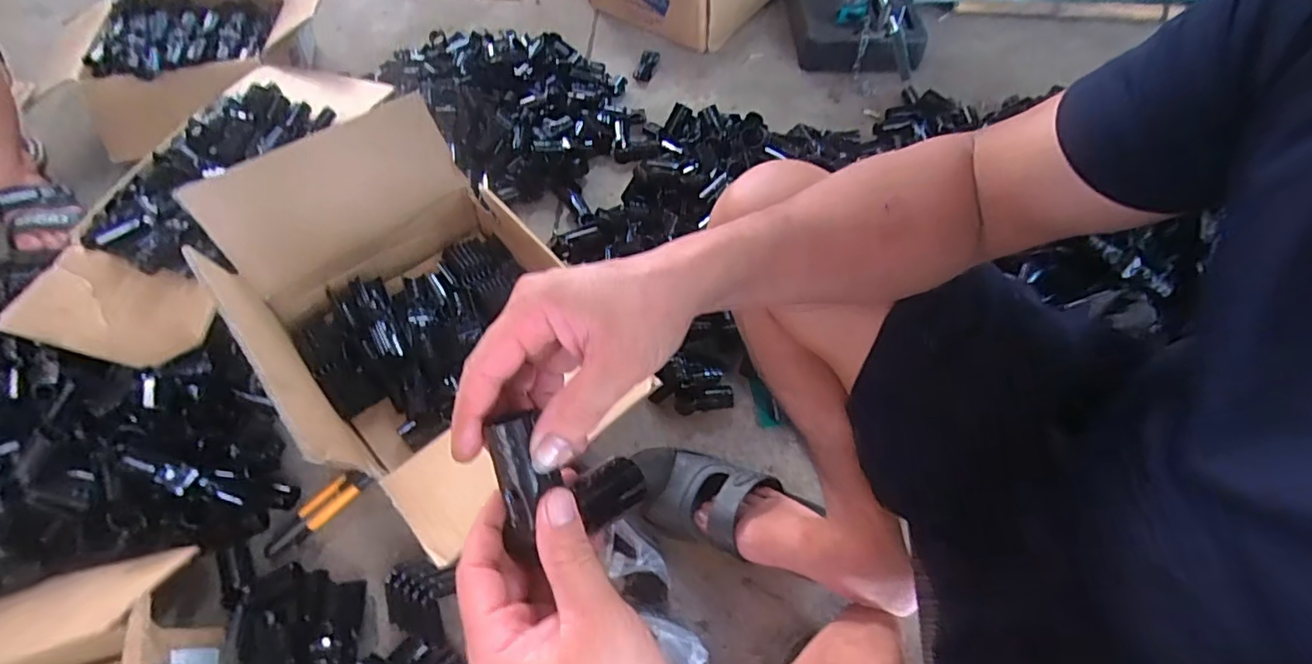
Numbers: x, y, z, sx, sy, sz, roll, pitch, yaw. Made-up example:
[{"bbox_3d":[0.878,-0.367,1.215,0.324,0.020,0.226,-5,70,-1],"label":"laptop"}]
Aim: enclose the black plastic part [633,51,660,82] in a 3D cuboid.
[{"bbox_3d":[-0.019,-0.558,1.195,0.033,0.027,0.082,17,61,11],"label":"black plastic part"}]

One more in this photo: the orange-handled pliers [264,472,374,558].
[{"bbox_3d":[-0.429,0.231,0.727,0.039,0.016,0.136,33,64,18],"label":"orange-handled pliers"}]

